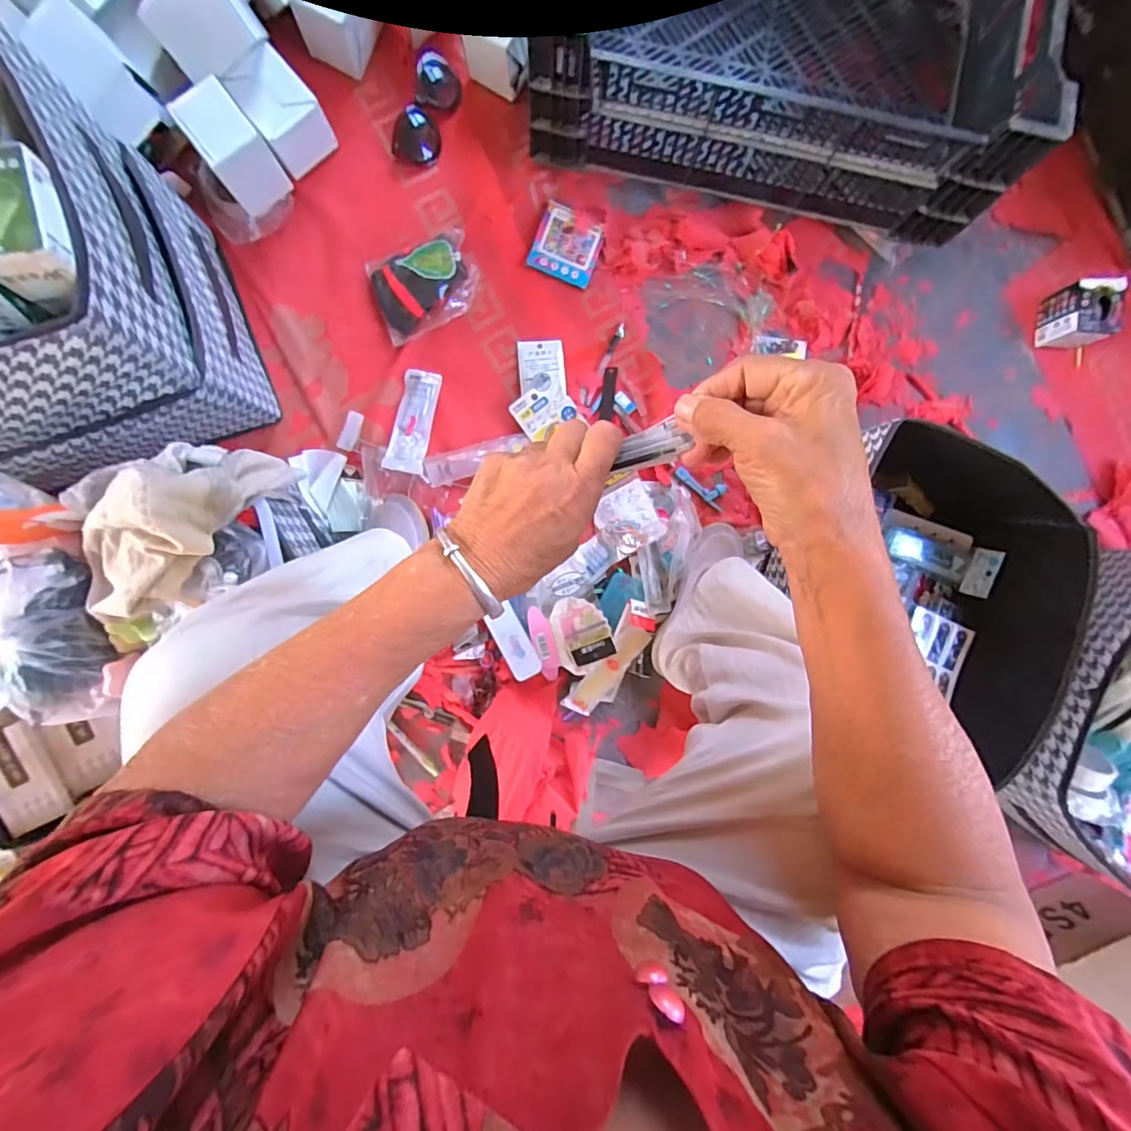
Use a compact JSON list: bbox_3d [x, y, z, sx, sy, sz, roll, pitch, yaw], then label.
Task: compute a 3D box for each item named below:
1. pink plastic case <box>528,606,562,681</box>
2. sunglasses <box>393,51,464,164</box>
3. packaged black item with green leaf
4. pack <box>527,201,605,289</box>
[{"bbox_3d":[-0.028,0.112,0.719,0.032,0.016,0.107,-16,93,-3],"label":"pink plastic case"},{"bbox_3d":[-0.192,-0.643,0.707,0.066,0.030,0.155,20,91,-4],"label":"sunglasses"},{"bbox_3d":[-0.195,-0.391,0.705,0.144,0.025,0.109,-23,94,-3],"label":"packaged black item with green leaf"},{"bbox_3d":[0.004,-0.464,0.726,0.092,0.006,0.096,21,91,-4],"label":"pack"}]

